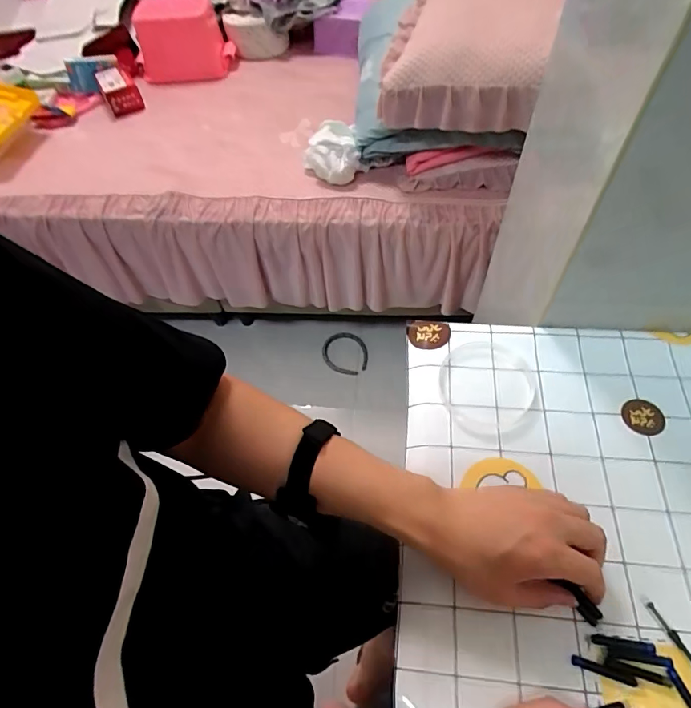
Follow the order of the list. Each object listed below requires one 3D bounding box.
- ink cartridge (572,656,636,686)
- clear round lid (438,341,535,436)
[{"bbox_3d":[0.201,0.247,0.355,0.045,0.005,0.008,15,60,14],"label":"ink cartridge"},{"bbox_3d":[0.153,0.034,0.496,0.096,0.006,0.109,12,59,12],"label":"clear round lid"}]

